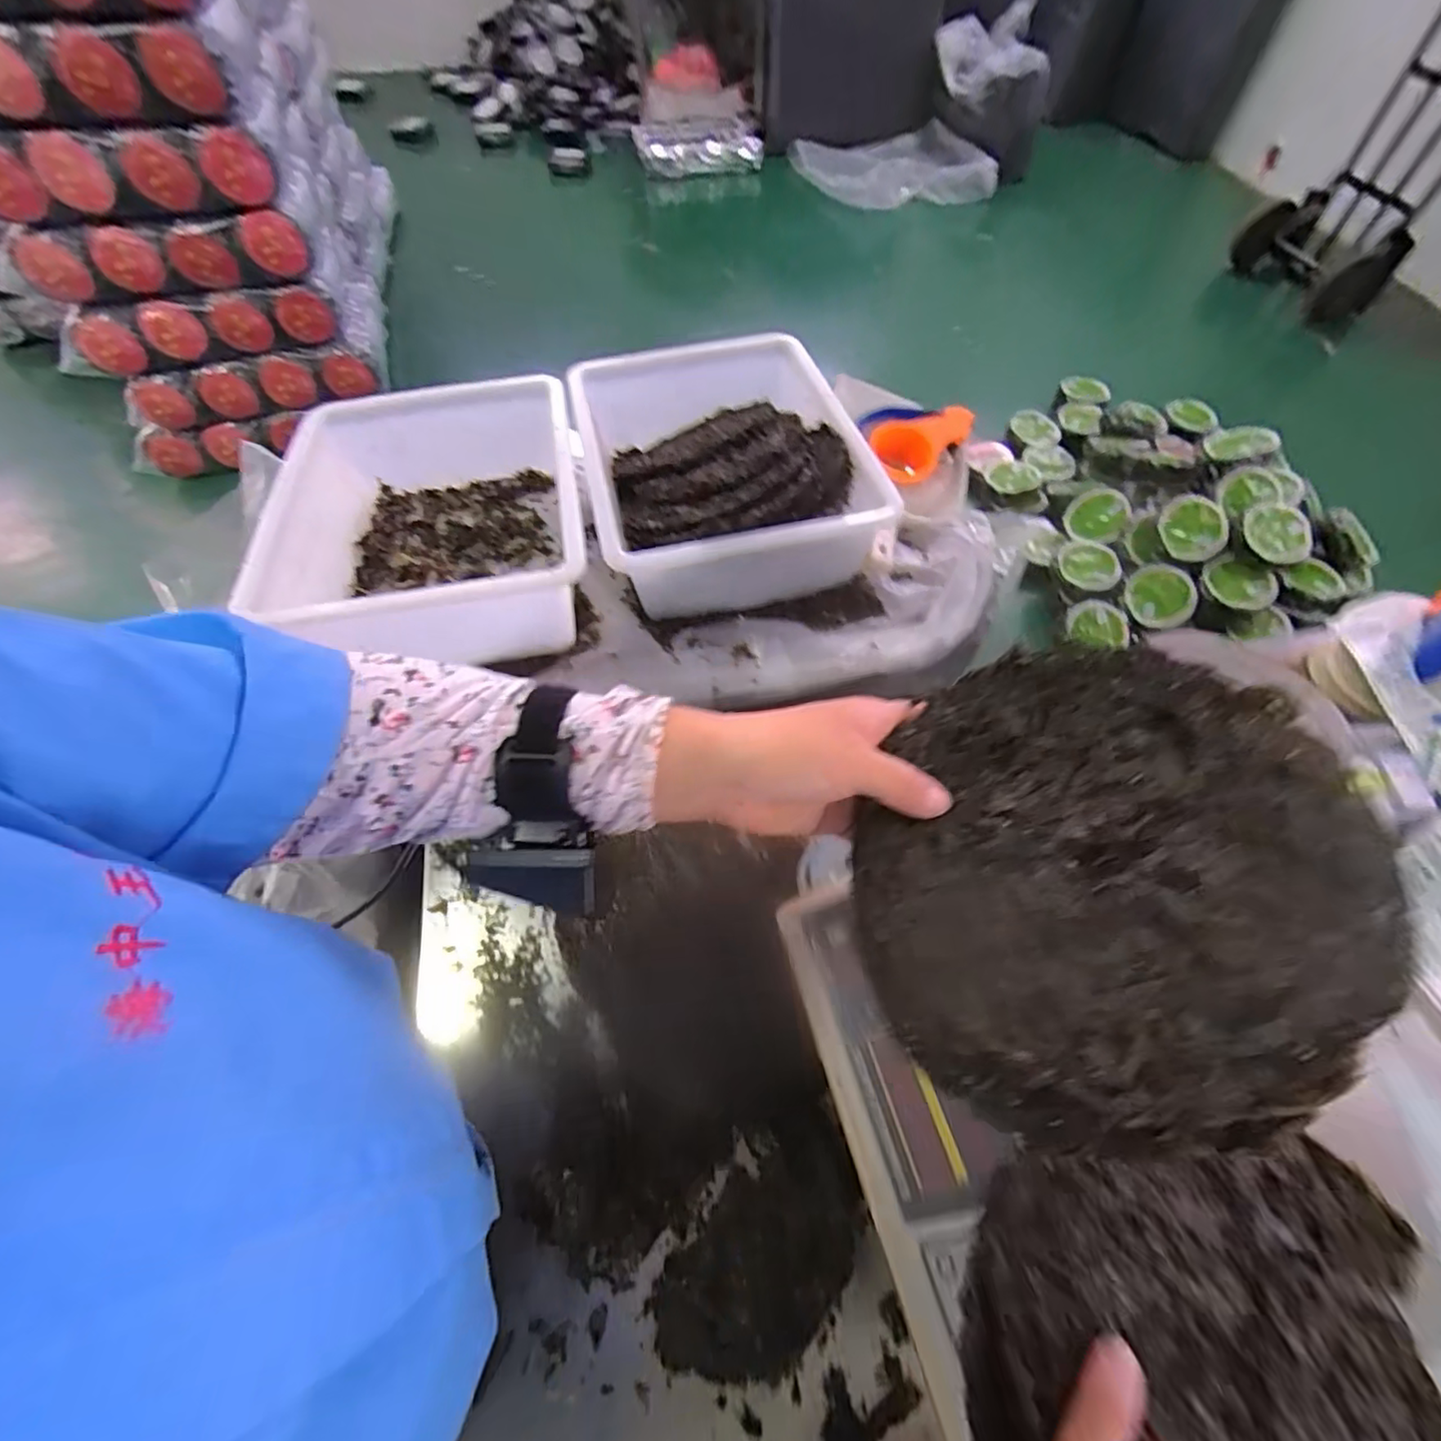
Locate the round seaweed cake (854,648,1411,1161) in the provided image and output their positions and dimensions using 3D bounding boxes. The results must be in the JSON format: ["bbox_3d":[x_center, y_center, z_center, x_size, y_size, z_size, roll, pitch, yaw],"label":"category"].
[{"bbox_3d":[0.159,0.064,0.267,0.189,0.023,0.198,-7,58,17],"label":"round seaweed cake"}]

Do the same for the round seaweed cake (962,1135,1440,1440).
[{"bbox_3d":[0.202,0.277,0.244,0.204,0.030,0.171,-3,58,-2],"label":"round seaweed cake"}]

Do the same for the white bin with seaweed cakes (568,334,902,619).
[{"bbox_3d":[-0.004,-0.285,0.686,0.284,0.112,0.367,-12,59,-7],"label":"white bin with seaweed cakes"}]

